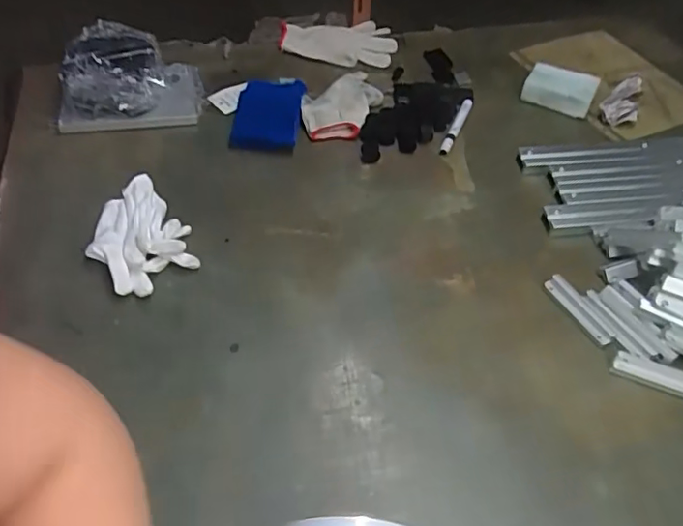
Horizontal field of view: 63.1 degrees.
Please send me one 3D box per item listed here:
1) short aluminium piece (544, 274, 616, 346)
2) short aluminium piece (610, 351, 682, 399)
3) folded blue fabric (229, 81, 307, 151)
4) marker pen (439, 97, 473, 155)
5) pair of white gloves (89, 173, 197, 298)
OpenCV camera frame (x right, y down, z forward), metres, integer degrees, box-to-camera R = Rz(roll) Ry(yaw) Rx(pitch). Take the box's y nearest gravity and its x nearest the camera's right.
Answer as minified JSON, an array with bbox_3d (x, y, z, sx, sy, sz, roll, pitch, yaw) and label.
[{"bbox_3d":[0.282,0.054,0.658,0.026,0.010,0.098,-22,53,-18],"label":"short aluminium piece"},{"bbox_3d":[0.348,0.124,0.605,0.098,0.006,0.028,19,75,15],"label":"short aluminium piece"},{"bbox_3d":[-0.118,-0.232,0.882,0.105,0.035,0.158,4,50,2],"label":"folded blue fabric"},{"bbox_3d":[0.186,-0.222,0.894,0.015,0.020,0.141,20,52,16],"label":"marker pen"},{"bbox_3d":[-0.254,-0.030,0.697,0.118,0.051,0.149,-34,58,-26],"label":"pair of white gloves"}]

